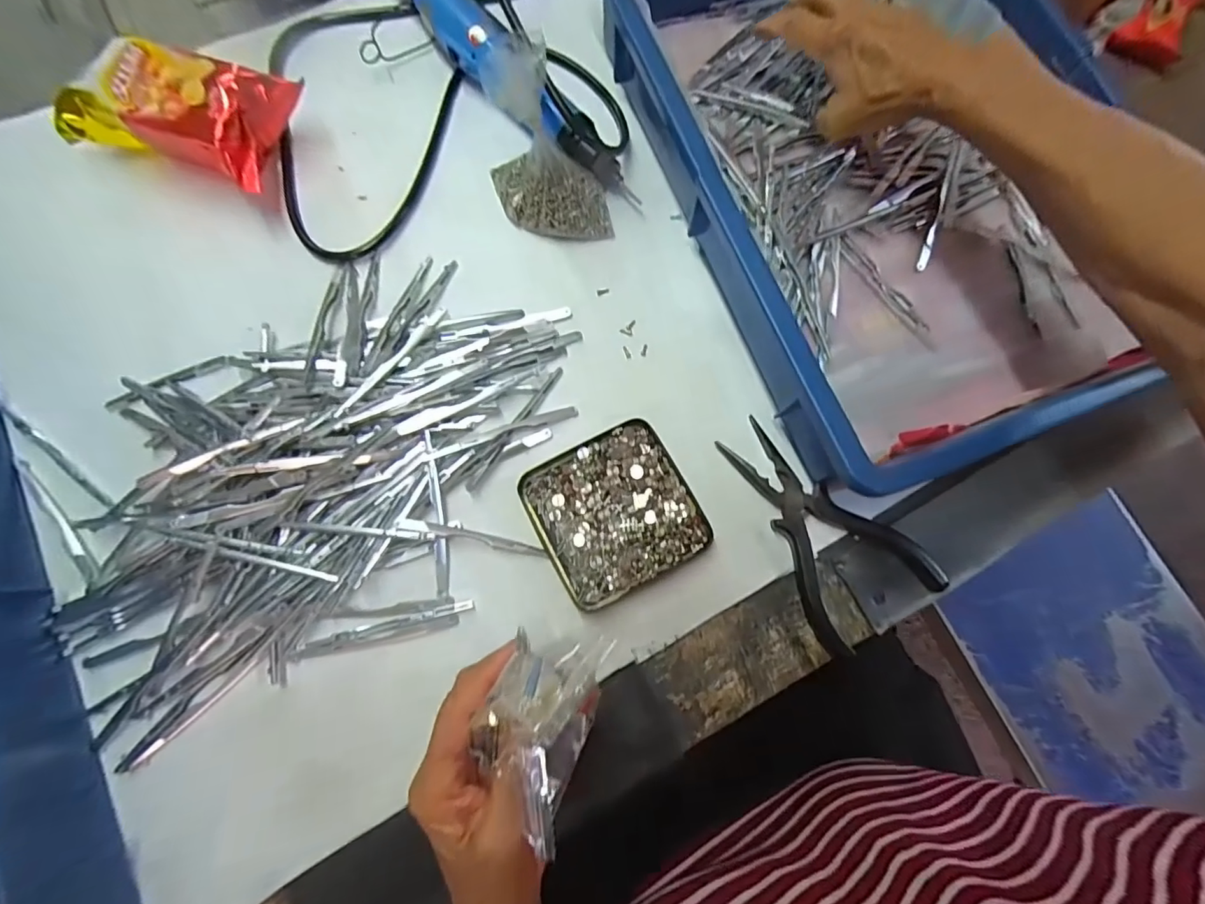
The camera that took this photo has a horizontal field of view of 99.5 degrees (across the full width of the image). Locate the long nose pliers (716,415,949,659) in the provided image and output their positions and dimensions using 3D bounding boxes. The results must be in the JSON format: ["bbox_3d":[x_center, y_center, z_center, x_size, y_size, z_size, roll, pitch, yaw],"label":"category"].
[{"bbox_3d":[0.141,0.043,0.327,0.080,0.014,0.147,-29,79,-7],"label":"long nose pliers"}]

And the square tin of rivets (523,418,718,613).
[{"bbox_3d":[0.007,0.038,0.326,0.096,0.011,0.096,-28,79,-7],"label":"square tin of rivets"}]

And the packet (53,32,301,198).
[{"bbox_3d":[-0.291,-0.232,0.354,0.139,0.057,0.087,14,77,3],"label":"packet"}]

